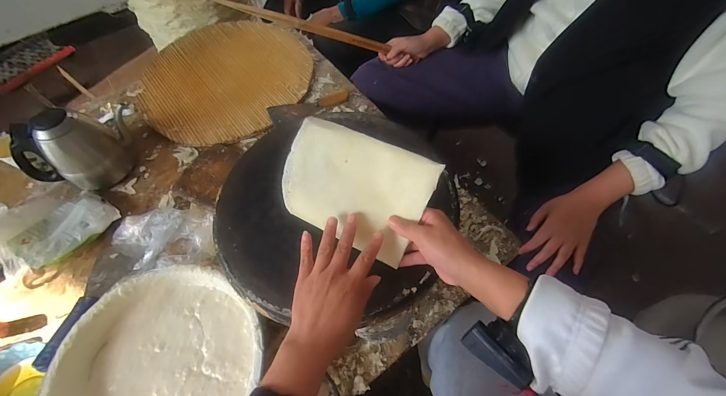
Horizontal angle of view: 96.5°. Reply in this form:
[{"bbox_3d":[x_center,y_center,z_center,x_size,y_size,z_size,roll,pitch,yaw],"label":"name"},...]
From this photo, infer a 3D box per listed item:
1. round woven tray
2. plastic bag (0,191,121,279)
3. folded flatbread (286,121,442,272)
[{"bbox_3d":[-0.364,-0.327,0.862,0.433,0.023,0.423,-1,61,1],"label":"round woven tray"},{"bbox_3d":[-0.617,0.054,0.613,0.219,0.093,0.189,8,61,6],"label":"plastic bag"},{"bbox_3d":[-0.012,-0.006,0.416,0.180,0.146,0.013,20,19,2],"label":"folded flatbread"}]

